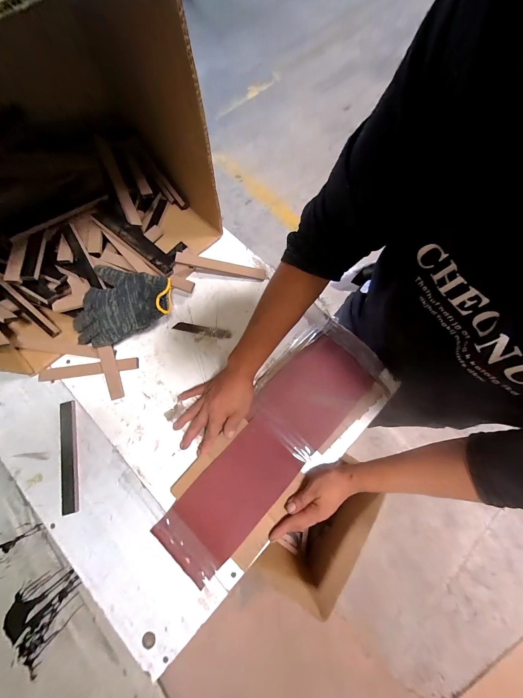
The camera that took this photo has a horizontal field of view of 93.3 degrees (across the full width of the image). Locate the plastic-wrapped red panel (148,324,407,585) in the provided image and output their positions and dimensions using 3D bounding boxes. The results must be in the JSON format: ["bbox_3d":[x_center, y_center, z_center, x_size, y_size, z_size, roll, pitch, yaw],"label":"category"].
[{"bbox_3d":[0.030,0.150,0.415,0.186,0.019,0.455,42,78,10],"label":"plastic-wrapped red panel"}]

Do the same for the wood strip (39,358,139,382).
[{"bbox_3d":[-0.315,0.037,0.452,0.173,0.005,0.022,-7,74,-3],"label":"wood strip"}]

